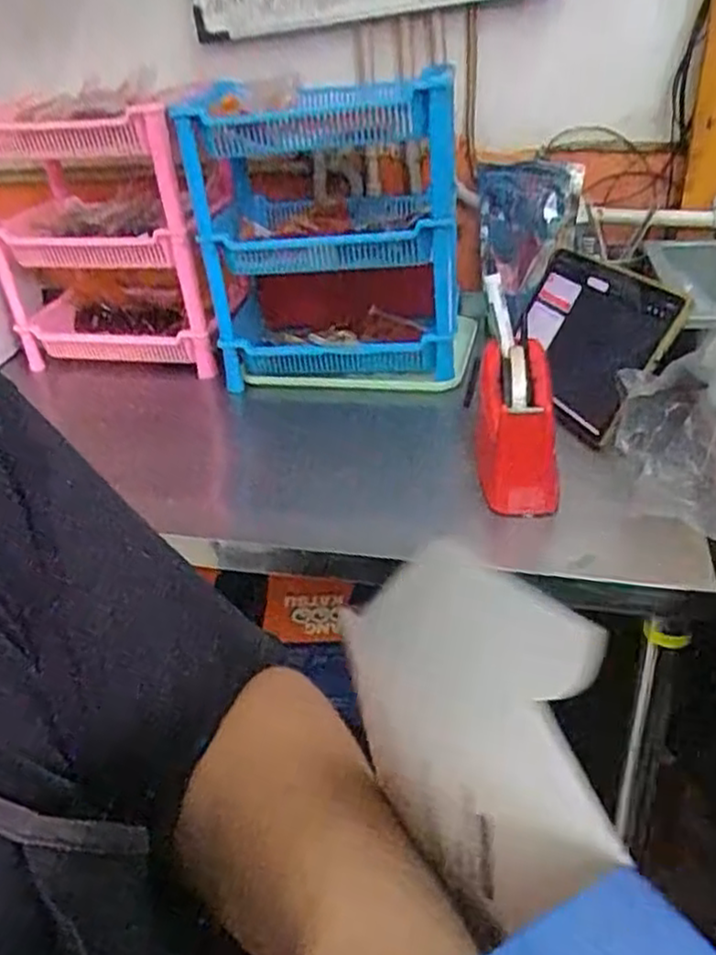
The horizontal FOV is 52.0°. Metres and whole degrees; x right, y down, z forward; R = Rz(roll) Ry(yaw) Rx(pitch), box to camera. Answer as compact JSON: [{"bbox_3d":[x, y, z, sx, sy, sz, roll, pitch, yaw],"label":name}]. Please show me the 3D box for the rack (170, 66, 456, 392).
[{"bbox_3d":[-0.040,-0.318,0.957,0.326,0.317,0.227,1,31,10],"label":"rack"}]

